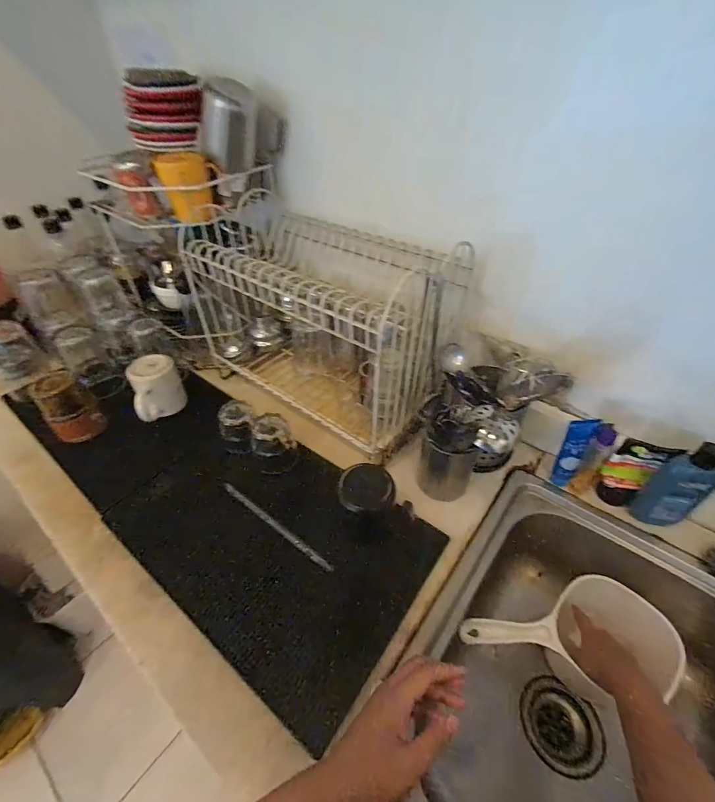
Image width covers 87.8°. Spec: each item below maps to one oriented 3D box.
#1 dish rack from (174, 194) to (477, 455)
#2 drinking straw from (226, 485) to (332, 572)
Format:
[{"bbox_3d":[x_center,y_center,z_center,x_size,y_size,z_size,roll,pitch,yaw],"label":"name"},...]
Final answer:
[{"bbox_3d":[-0.062,-0.159,0.645,0.452,0.255,0.257,27,51,26],"label":"dish rack"},{"bbox_3d":[-0.120,0.182,0.544,0.207,0.014,0.010,29,58,22],"label":"drinking straw"}]

